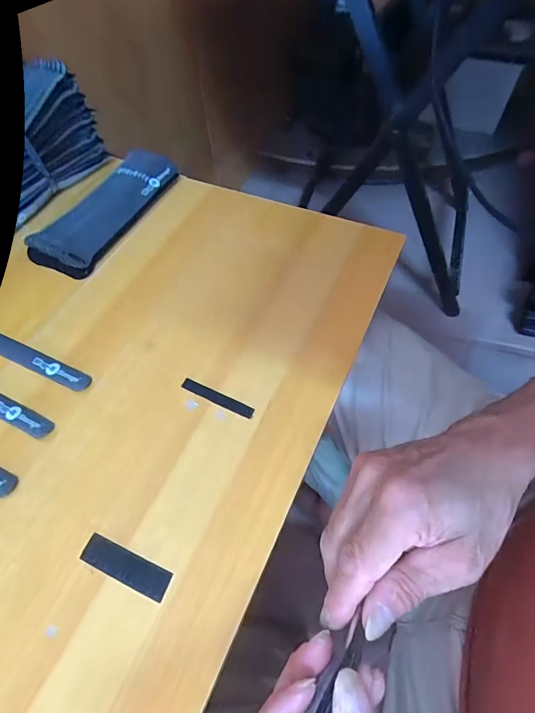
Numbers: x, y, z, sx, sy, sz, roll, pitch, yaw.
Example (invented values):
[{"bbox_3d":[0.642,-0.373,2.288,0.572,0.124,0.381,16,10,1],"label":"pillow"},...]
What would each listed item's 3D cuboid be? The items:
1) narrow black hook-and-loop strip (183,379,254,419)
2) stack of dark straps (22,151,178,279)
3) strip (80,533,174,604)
[{"bbox_3d":[-0.045,0.036,0.351,0.071,0.004,0.012,23,63,16],"label":"narrow black hook-and-loop strip"},{"bbox_3d":[-0.188,-0.181,0.474,0.067,0.029,0.209,23,63,15],"label":"stack of dark straps"},{"bbox_3d":[-0.102,0.151,0.283,0.069,0.004,0.020,19,62,14],"label":"strip"}]

